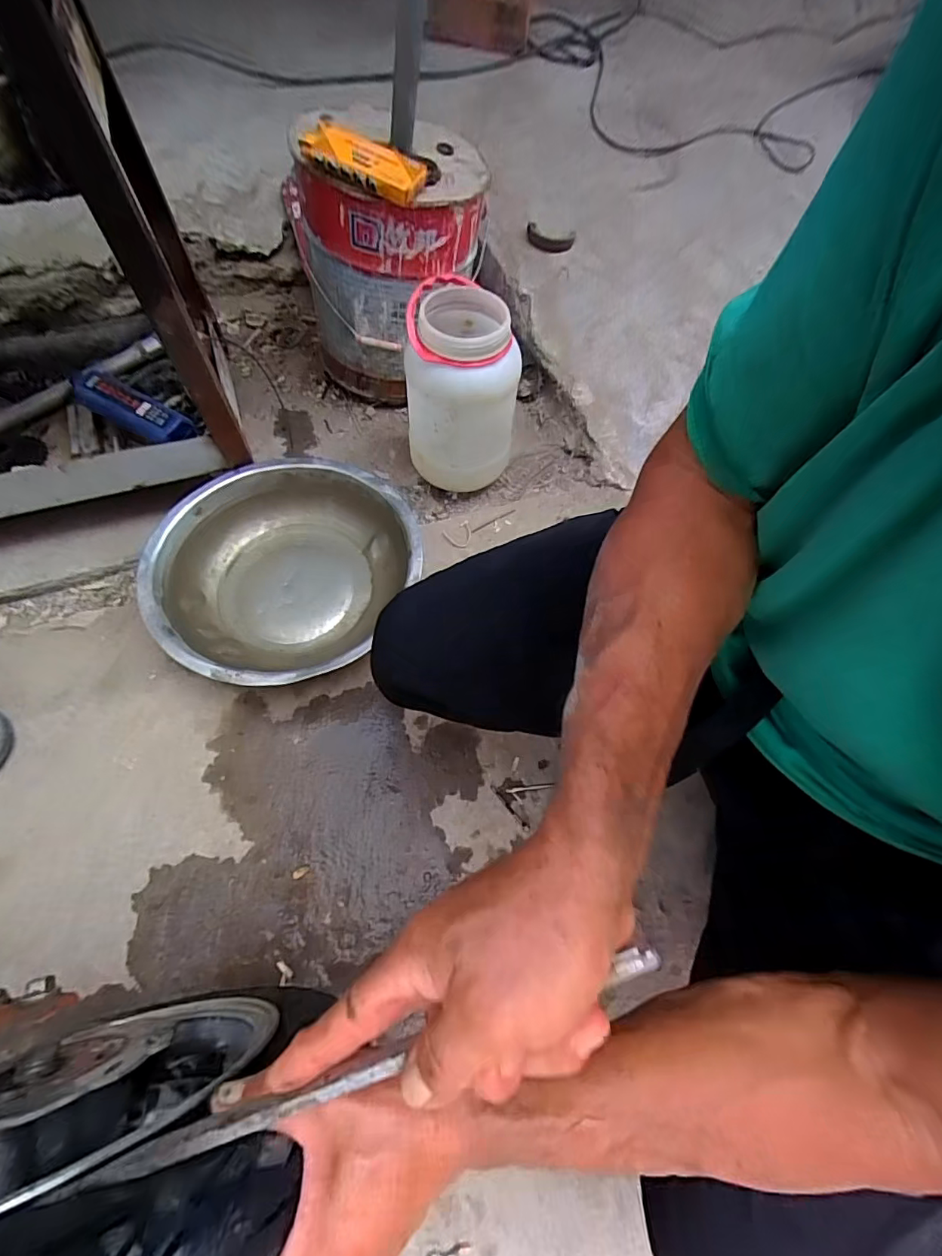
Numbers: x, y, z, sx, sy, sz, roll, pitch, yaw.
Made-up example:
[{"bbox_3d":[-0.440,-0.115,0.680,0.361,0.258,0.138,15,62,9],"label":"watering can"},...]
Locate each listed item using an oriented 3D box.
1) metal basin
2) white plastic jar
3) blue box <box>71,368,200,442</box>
[{"bbox_3d":[-0.267,-0.081,0.762,0.349,0.105,0.356,1,63,-1],"label":"metal basin"},{"bbox_3d":[-0.015,-0.364,0.833,0.158,0.292,0.158,-2,64,-3],"label":"white plastic jar"},{"bbox_3d":[-0.513,-0.337,0.786,0.204,0.038,0.065,26,66,11],"label":"blue box"}]

